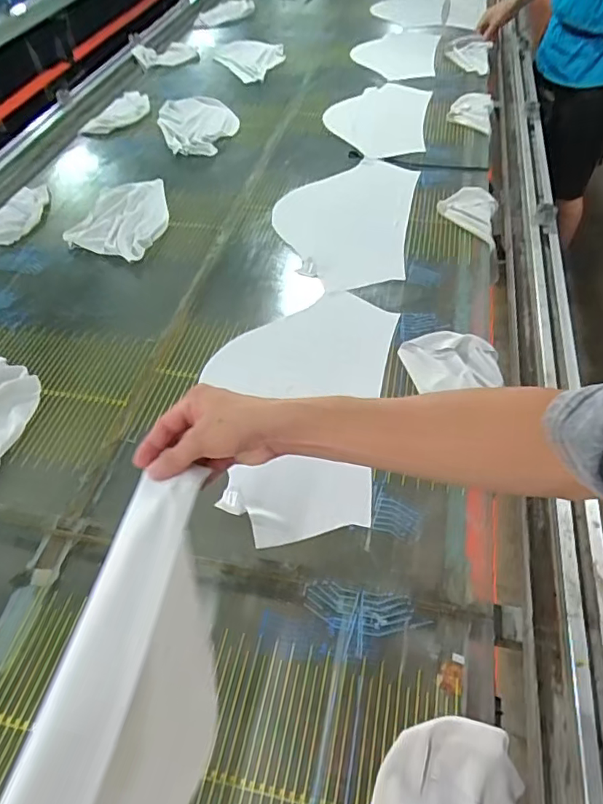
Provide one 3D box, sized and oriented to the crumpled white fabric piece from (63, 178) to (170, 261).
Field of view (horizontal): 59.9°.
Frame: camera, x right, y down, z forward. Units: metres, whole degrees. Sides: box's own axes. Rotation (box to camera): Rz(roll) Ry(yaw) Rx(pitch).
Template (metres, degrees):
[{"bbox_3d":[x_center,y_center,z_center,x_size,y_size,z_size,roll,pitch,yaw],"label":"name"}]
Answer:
[{"bbox_3d":[-0.384,-0.415,1.158,0.204,0.013,0.283,8,53,11],"label":"crumpled white fabric piece"}]

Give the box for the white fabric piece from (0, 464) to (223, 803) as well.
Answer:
[{"bbox_3d":[-0.145,0.293,0.434,0.076,0.224,0.400,7,53,11],"label":"white fabric piece"}]

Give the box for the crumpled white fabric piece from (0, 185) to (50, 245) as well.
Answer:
[{"bbox_3d":[-0.629,-0.430,1.179,0.114,0.022,0.216,14,54,16],"label":"crumpled white fabric piece"}]

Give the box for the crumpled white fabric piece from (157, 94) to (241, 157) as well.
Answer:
[{"bbox_3d":[-0.277,-0.753,1.410,0.195,0.024,0.315,-20,53,-10],"label":"crumpled white fabric piece"}]

